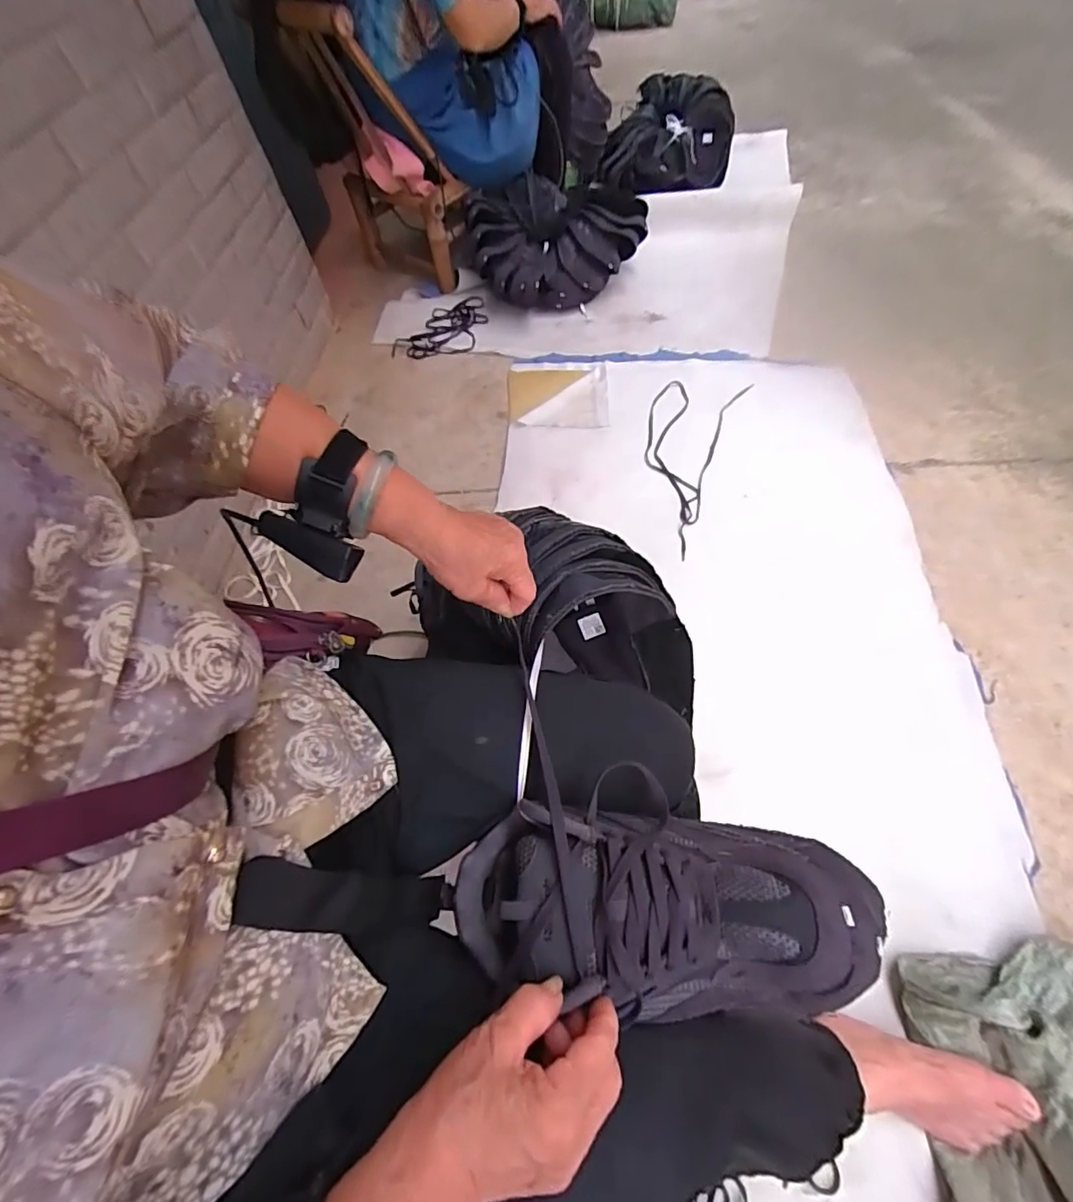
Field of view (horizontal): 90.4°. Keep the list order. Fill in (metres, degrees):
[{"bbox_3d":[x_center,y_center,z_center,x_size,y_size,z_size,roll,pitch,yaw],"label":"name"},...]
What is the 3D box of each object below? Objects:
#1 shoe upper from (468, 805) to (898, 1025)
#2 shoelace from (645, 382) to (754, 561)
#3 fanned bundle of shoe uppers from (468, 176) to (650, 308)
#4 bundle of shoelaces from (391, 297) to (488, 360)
[{"bbox_3d":[0.080,0.203,0.354,0.265,0.076,0.123,0,59,10],"label":"shoe upper"},{"bbox_3d":[0.276,-0.290,1.065,0.171,0.015,0.410,20,66,17],"label":"shoelace"},{"bbox_3d":[0.072,-0.902,1.342,0.460,0.210,0.264,-14,59,-4],"label":"fanned bundle of shoe uppers"},{"bbox_3d":[-0.250,-0.695,1.374,0.255,0.036,0.180,-12,59,-3],"label":"bundle of shoelaces"}]

